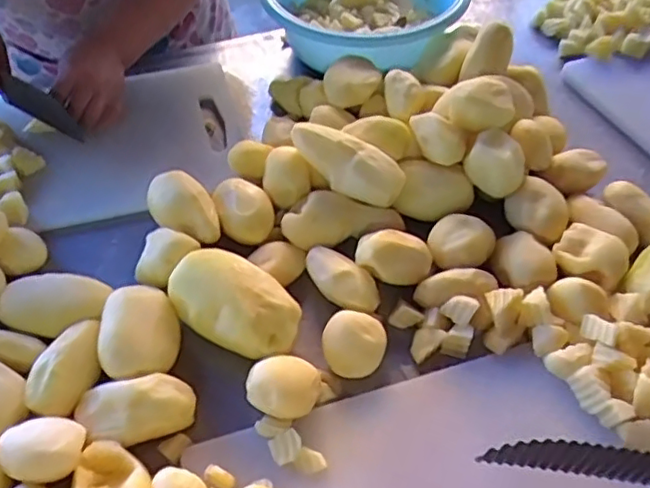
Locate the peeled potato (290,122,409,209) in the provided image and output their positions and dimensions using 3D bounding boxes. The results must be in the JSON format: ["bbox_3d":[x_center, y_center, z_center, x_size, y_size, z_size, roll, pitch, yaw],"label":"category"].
[{"bbox_3d":[0.023,-0.088,0.659,0.132,0.048,0.044,31,54,2],"label":"peeled potato"}]

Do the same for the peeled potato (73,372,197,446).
[{"bbox_3d":[-0.159,0.140,0.520,0.095,0.037,0.046,-9,50,-7],"label":"peeled potato"}]

